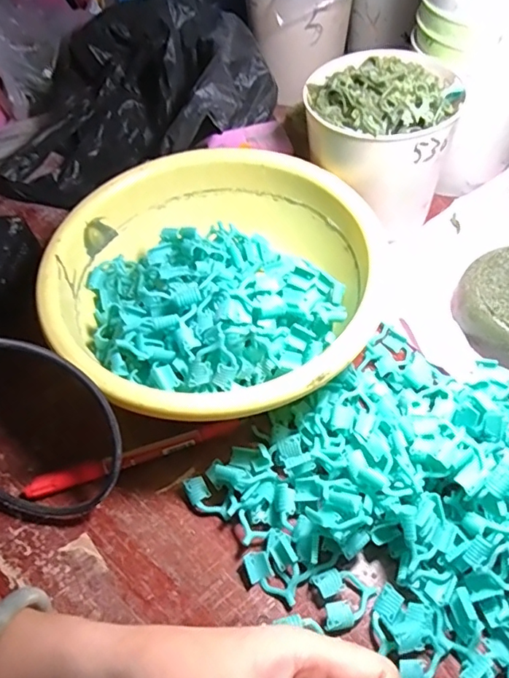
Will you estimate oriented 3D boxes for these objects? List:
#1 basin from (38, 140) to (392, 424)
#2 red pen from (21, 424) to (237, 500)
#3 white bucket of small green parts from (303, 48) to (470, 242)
[{"bbox_3d":[-0.023,-0.038,0.378,0.218,0.077,0.236,-3,54,4],"label":"basin"},{"bbox_3d":[-0.080,0.078,0.344,0.141,0.012,0.014,-17,54,-7],"label":"red pen"},{"bbox_3d":[0.096,-0.152,0.413,0.104,0.119,0.097,-3,54,4],"label":"white bucket of small green parts"}]

